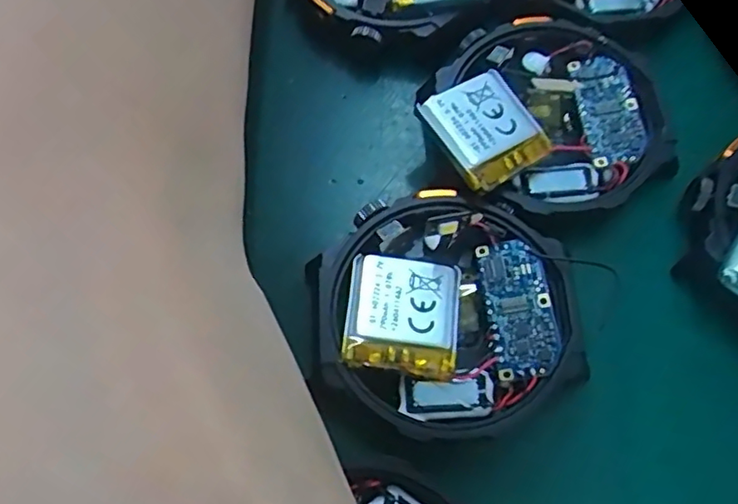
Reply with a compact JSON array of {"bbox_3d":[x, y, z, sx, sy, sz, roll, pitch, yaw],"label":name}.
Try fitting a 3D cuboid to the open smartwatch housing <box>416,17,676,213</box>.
[{"bbox_3d":[0.038,-0.032,0.134,0.052,0.009,0.045,-8,66,-6],"label":"open smartwatch housing"}]

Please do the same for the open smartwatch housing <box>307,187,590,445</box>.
[{"bbox_3d":[0.014,0.011,0.122,0.048,0.011,0.047,1,66,-2],"label":"open smartwatch housing"}]

